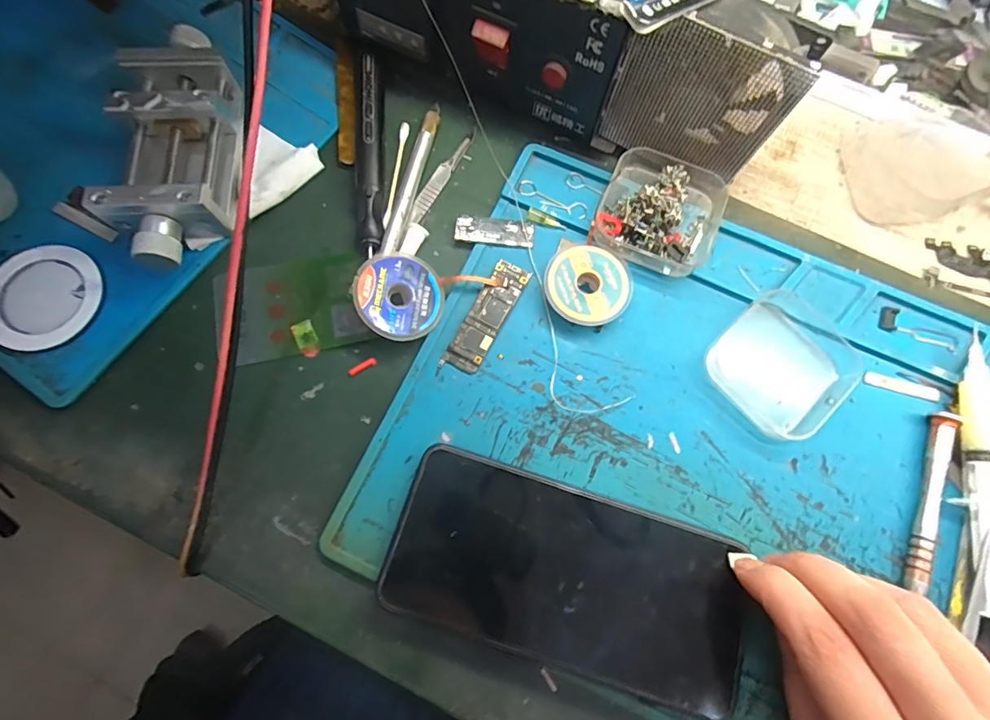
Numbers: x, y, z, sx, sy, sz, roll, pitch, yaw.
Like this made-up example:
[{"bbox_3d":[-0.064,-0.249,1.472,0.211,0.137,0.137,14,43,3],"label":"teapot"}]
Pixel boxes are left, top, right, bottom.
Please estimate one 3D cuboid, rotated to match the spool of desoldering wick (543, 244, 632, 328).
[{"bbox_3d":[0.049,-0.039,0.258,0.044,0.012,0.042,0,74,-1],"label":"spool of desoldering wick"}]

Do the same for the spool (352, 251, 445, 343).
[{"bbox_3d":[-0.049,-0.033,0.252,0.044,0.009,0.044,3,82,-23],"label":"spool"}]

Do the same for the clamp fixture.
[{"bbox_3d":[-0.168,-0.114,0.260,0.061,0.035,0.134,-3,74,-2],"label":"clamp fixture"}]

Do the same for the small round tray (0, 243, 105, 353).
[{"bbox_3d":[-0.230,-0.032,0.247,0.050,0.011,0.055,0,74,-1],"label":"small round tray"}]

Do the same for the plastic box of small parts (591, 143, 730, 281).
[{"bbox_3d":[0.093,-0.084,0.267,0.065,0.024,0.068,21,75,5],"label":"plastic box of small parts"}]

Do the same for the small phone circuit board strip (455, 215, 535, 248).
[{"bbox_3d":[0.000,-0.071,0.270,0.042,0.004,0.015,7,74,1],"label":"small phone circuit board strip"}]

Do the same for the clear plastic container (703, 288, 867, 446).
[{"bbox_3d":[0.151,0.001,0.250,0.069,0.015,0.067,-41,79,-11],"label":"clear plastic container"}]

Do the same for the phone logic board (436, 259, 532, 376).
[{"bbox_3d":[-0.005,-0.022,0.256,0.019,0.004,0.068,28,76,7],"label":"phone logic board"}]

